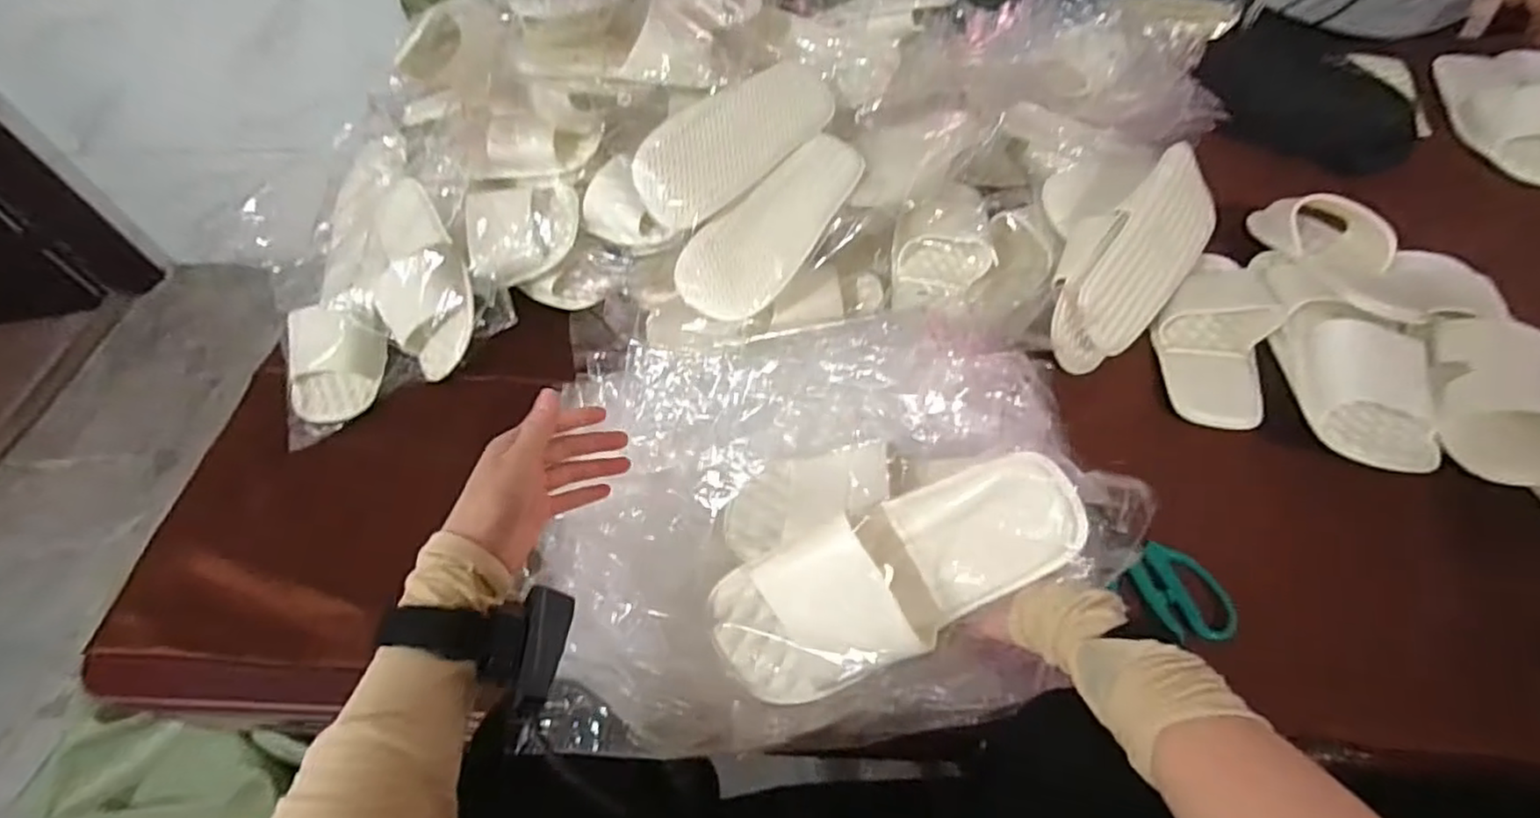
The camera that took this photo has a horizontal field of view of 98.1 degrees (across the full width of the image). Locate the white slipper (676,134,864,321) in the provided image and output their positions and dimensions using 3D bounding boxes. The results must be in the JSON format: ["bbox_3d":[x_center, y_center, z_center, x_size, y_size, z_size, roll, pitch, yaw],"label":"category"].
[{"bbox_3d":[0.007,-0.176,0.686,0.091,0.065,0.229,45,79,2],"label":"white slipper"}]

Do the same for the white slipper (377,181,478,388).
[{"bbox_3d":[-0.376,-0.148,0.717,0.100,0.060,0.230,-18,76,-8],"label":"white slipper"}]

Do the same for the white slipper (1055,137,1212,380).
[{"bbox_3d":[0.363,-0.153,0.689,0.111,0.069,0.265,46,73,-19],"label":"white slipper"}]

